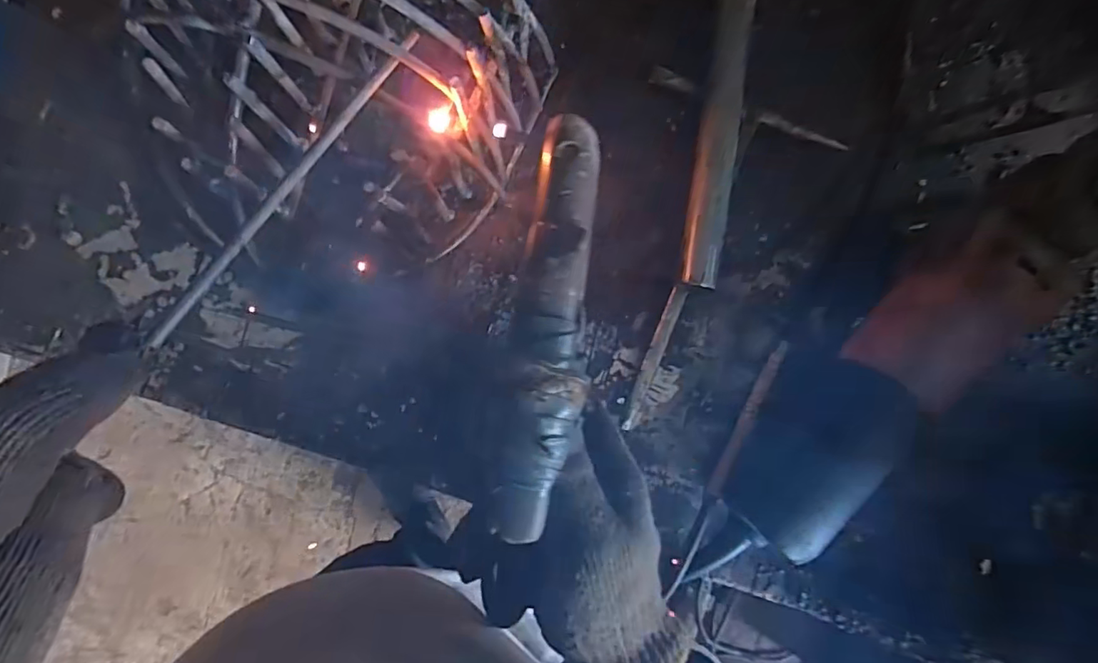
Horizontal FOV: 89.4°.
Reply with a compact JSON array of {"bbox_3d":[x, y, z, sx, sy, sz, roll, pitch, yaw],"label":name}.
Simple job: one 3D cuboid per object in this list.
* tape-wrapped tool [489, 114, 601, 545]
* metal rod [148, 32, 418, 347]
[{"bbox_3d":[0.002,-0.008,0.224,0.028,0.028,0.170,7,75,-1],"label":"tape-wrapped tool"},{"bbox_3d":[-0.098,-0.070,0.227,0.005,0.006,0.179,25,63,-1],"label":"metal rod"}]

